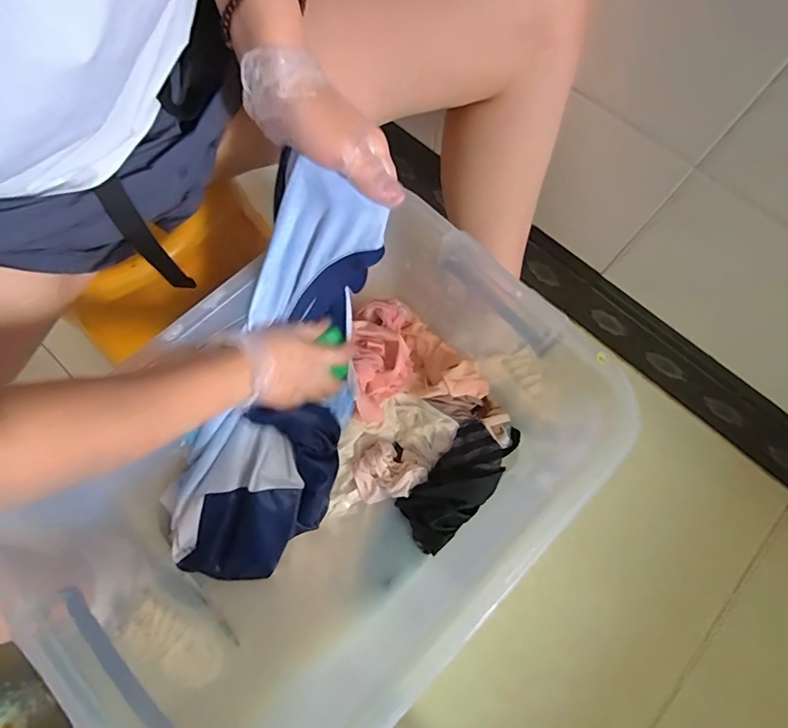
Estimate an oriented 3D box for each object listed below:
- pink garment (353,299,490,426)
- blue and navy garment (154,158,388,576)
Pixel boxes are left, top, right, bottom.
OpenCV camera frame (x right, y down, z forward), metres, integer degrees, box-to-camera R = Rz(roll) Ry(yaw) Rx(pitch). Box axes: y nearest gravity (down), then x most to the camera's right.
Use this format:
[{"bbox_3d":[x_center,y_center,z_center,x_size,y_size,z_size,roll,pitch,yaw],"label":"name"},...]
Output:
[{"bbox_3d":[0.007,-0.015,0.587,0.178,0.049,0.155,-15,72,-5],"label":"pink garment"},{"bbox_3d":[-0.119,0.028,0.488,0.160,0.457,0.144,27,30,10],"label":"blue and navy garment"}]

